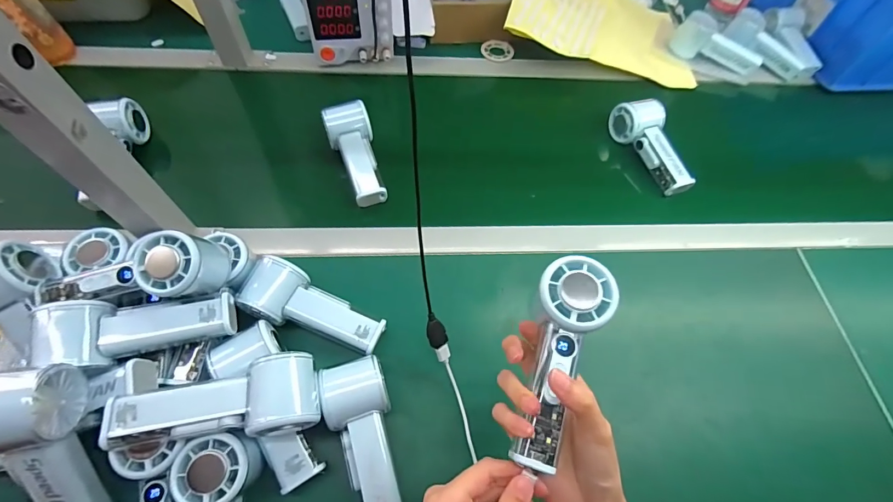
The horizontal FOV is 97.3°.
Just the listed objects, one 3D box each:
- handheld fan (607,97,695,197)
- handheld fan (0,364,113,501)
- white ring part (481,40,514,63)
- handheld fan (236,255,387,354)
[{"bbox_3d":[0.301,-0.154,0.571,0.056,0.049,0.149,-12,62,-11],"label":"handheld fan"},{"bbox_3d":[-0.304,0.158,0.300,0.052,0.147,0.058,-7,21,-8],"label":"handheld fan"},{"bbox_3d":[0.090,-0.351,0.689,0.056,0.007,0.056,2,60,-3],"label":"white ring part"},{"bbox_3d":[-0.138,0.058,0.413,0.148,0.046,0.057,16,60,5],"label":"handheld fan"}]

